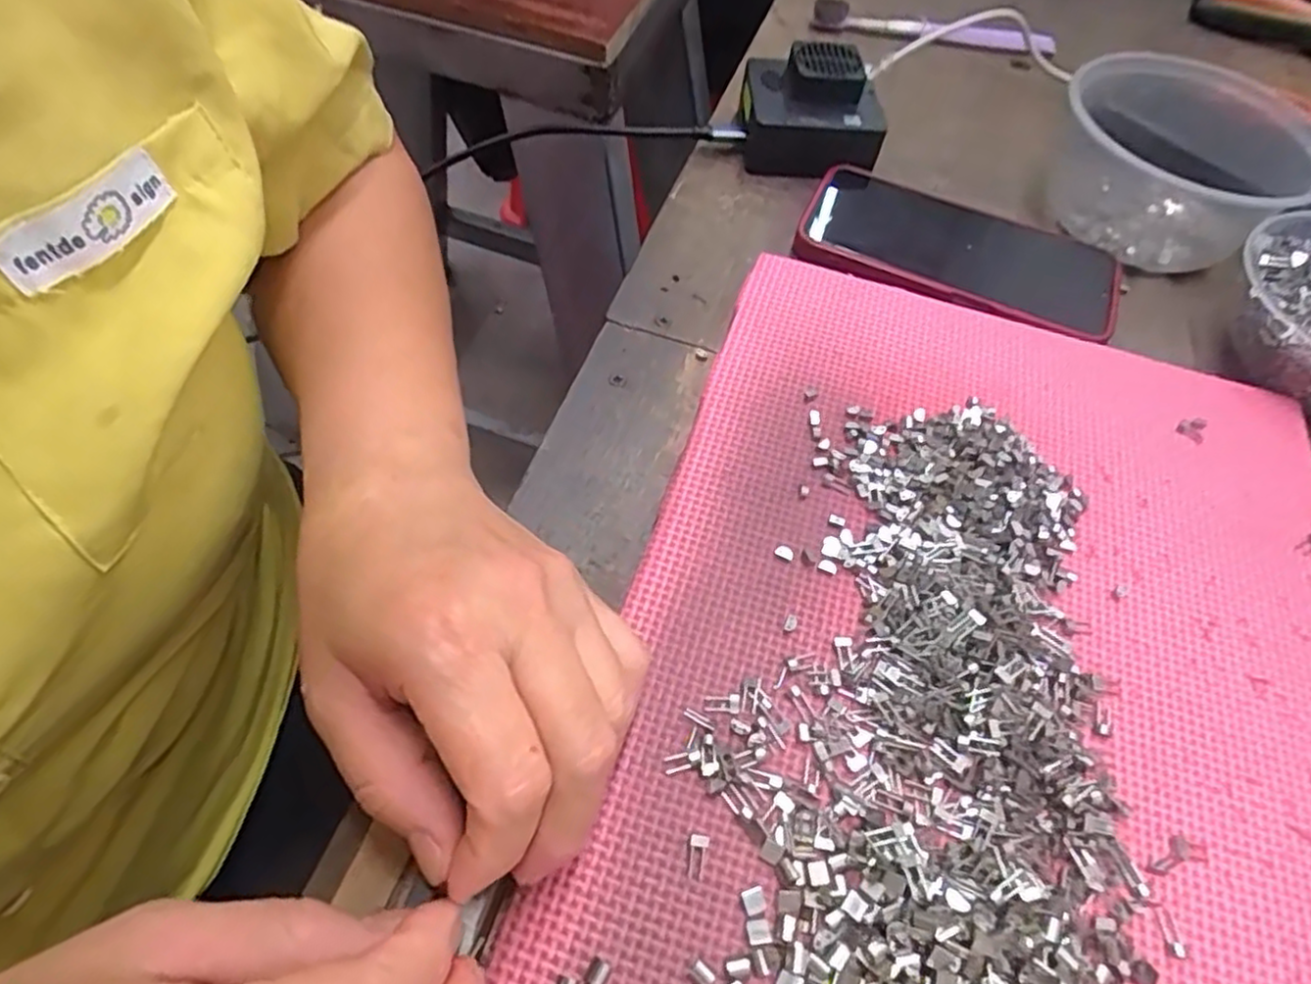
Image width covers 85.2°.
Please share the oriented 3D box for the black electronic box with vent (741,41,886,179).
[{"bbox_3d":[0.094,-0.232,0.430,0.082,0.047,0.073,7,57,0],"label":"black electronic box with vent"}]

